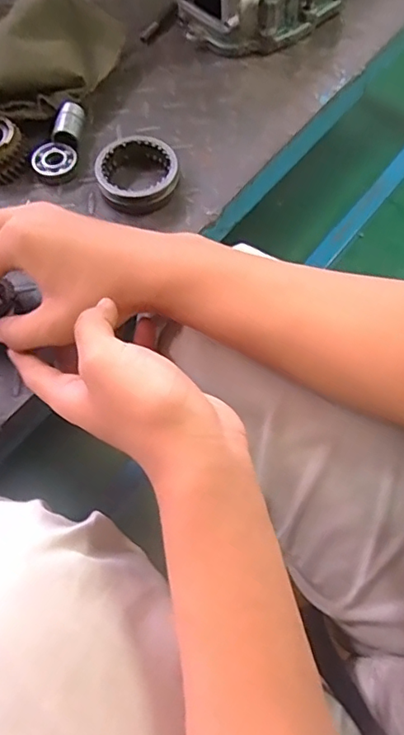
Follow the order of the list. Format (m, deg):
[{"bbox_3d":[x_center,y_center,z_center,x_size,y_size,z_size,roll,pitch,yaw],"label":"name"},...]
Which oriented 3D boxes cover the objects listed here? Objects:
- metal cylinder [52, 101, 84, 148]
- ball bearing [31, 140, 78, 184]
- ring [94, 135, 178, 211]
[{"bbox_3d":[-0.122,-0.221,0.502,0.024,0.020,0.043,2,62,2],"label":"metal cylinder"},{"bbox_3d":[-0.134,-0.185,0.491,0.042,0.013,0.038,19,64,11],"label":"ball bearing"},{"bbox_3d":[-0.057,-0.170,0.476,0.069,0.022,0.071,0,62,1],"label":"ring"}]

